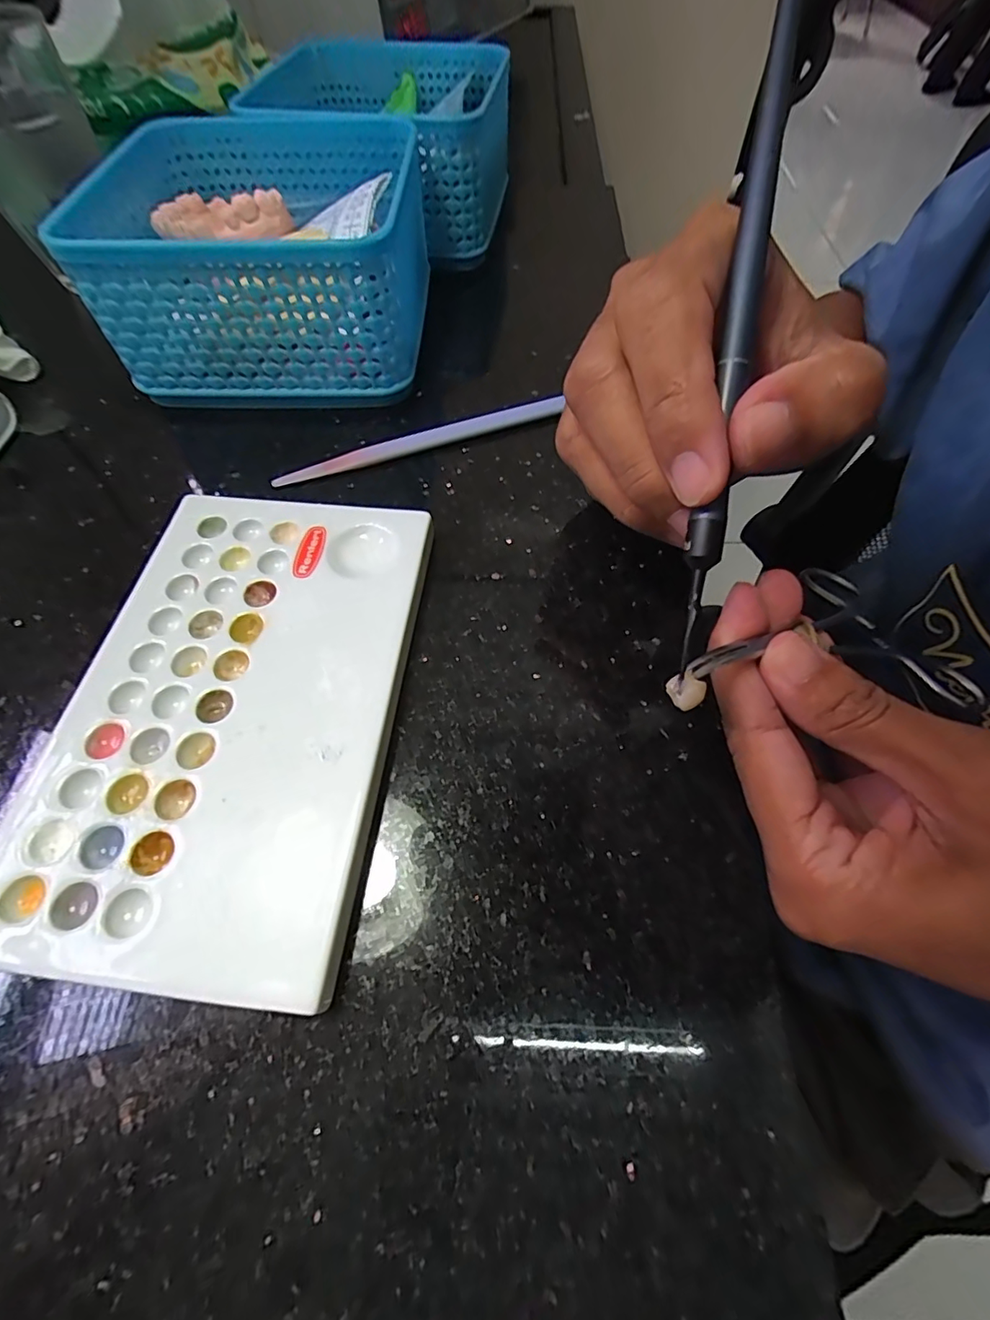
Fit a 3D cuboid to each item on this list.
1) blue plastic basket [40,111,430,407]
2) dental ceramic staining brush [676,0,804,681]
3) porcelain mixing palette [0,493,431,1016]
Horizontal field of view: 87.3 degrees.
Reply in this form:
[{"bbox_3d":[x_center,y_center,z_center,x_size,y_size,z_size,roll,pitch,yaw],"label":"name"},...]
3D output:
[{"bbox_3d":[-0.102,-0.185,0.242,0.129,0.065,0.132,0,60,0],"label":"blue plastic basket"},{"bbox_3d":[0.056,-0.074,0.122,0.008,0.006,0.153,7,93,5],"label":"dental ceramic staining brush"},{"bbox_3d":[-0.077,0.011,0.159,0.094,0.013,0.151,5,60,3],"label":"porcelain mixing palette"}]

